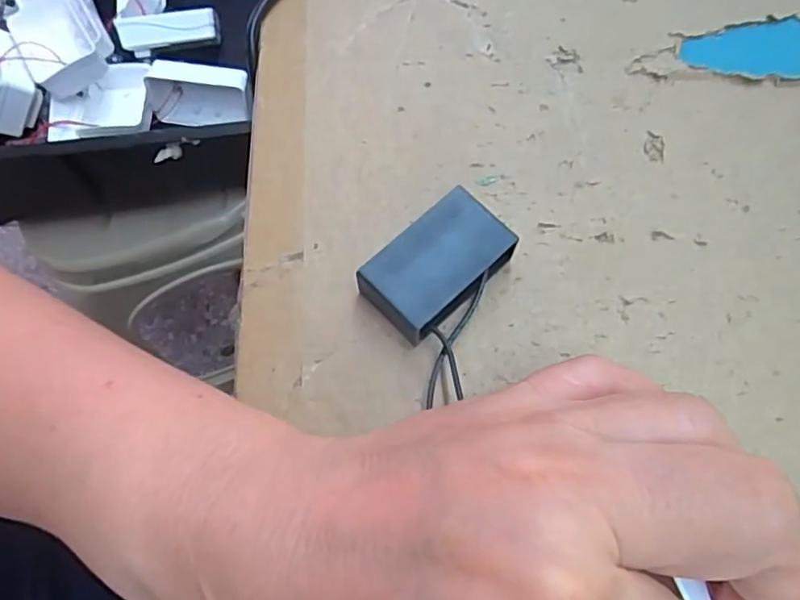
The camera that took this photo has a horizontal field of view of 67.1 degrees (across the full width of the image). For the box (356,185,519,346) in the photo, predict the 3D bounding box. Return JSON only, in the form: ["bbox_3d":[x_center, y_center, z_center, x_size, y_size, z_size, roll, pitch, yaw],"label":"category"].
[{"bbox_3d":[0.012,-0.009,0.203,0.050,0.019,0.031,-42,73,-14],"label":"box"}]

